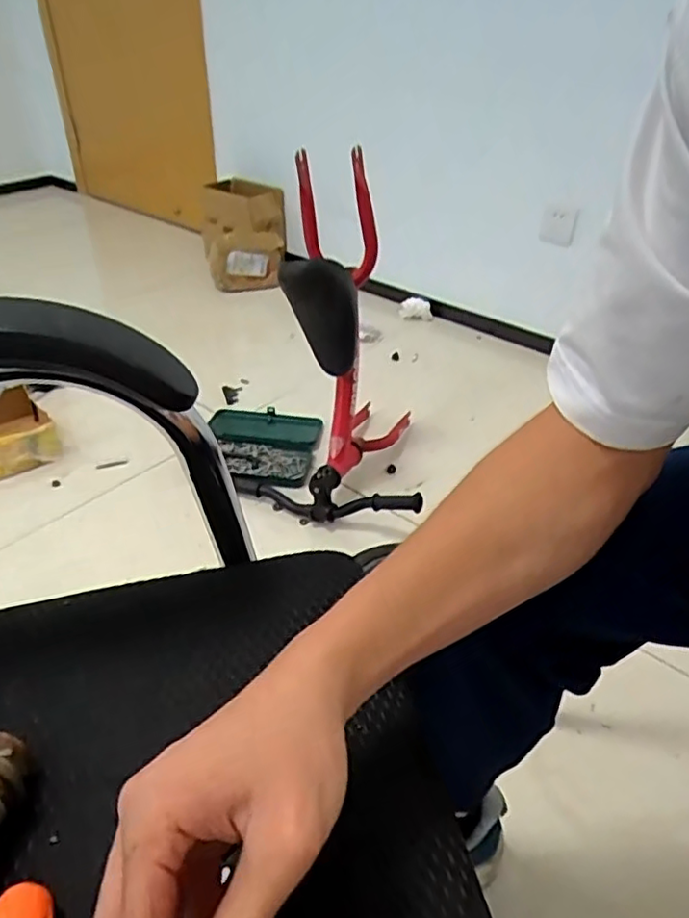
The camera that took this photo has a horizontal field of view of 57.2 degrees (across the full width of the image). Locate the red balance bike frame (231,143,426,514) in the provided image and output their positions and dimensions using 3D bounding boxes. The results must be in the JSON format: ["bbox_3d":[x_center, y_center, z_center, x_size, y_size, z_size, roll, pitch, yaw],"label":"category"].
[{"bbox_3d":[0.029,-0.219,1.141,0.334,0.582,0.380,12,37,15],"label":"red balance bike frame"}]

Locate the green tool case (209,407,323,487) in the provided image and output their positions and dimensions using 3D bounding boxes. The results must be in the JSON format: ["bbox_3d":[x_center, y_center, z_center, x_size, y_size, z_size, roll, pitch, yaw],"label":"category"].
[{"bbox_3d":[-0.177,-0.034,1.350,0.240,0.036,0.258,4,35,4],"label":"green tool case"}]

